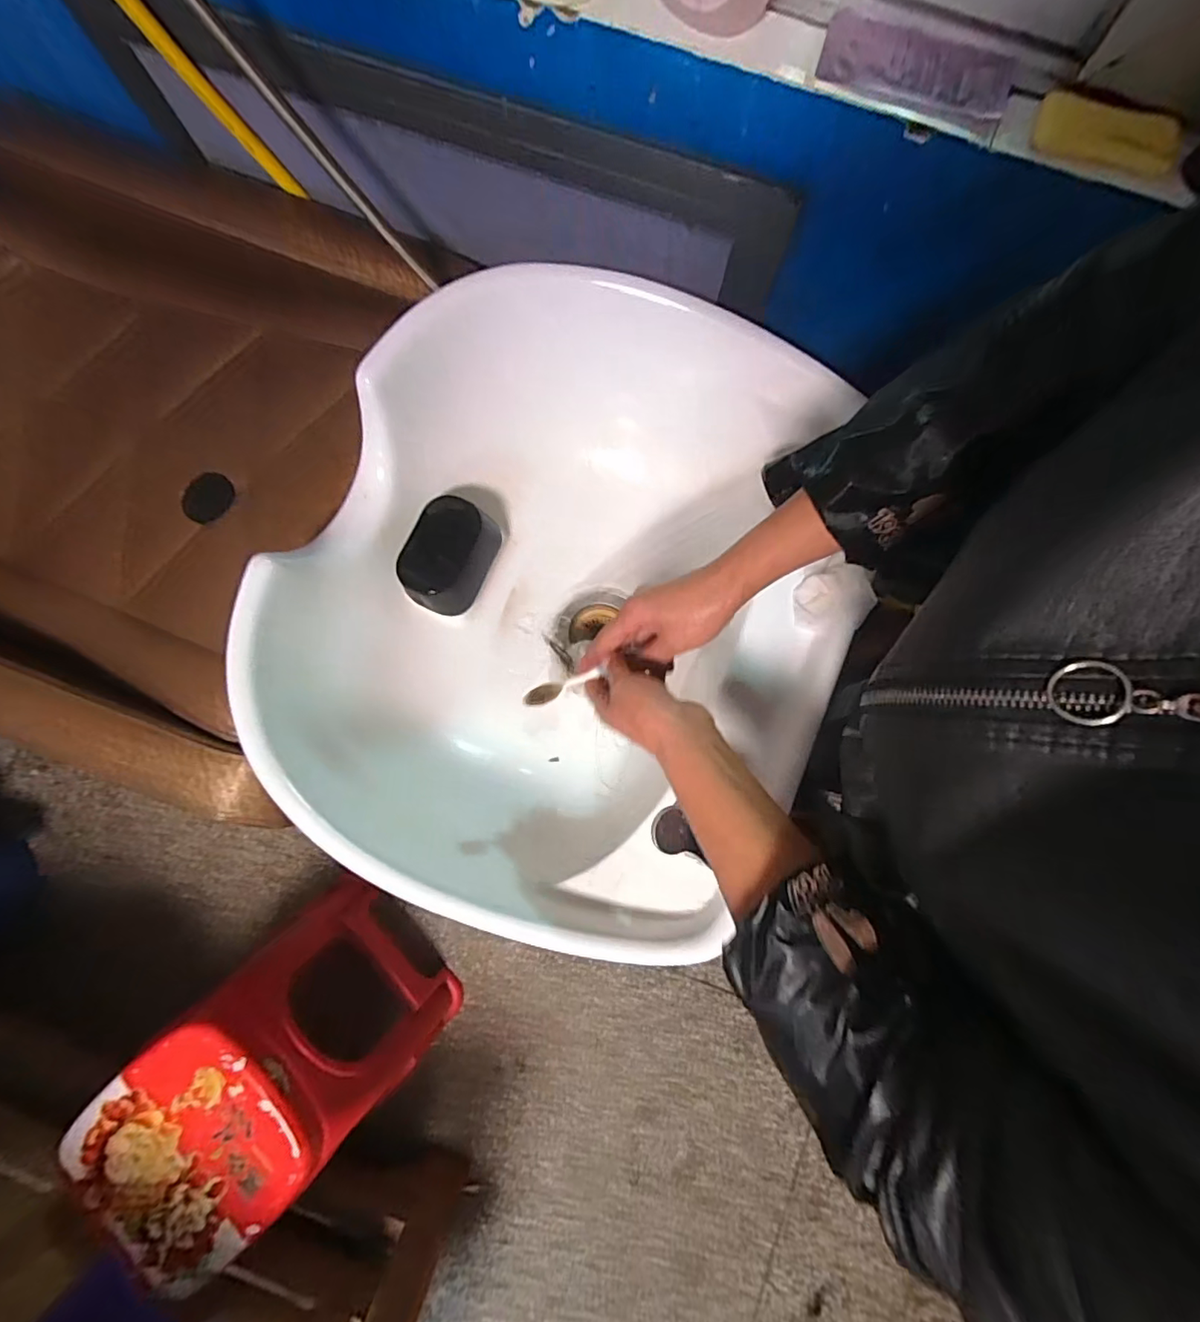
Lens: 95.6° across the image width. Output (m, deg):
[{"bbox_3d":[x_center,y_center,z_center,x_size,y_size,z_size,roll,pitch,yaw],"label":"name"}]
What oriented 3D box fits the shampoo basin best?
[{"bbox_3d":[-0.036,-0.065,0.586,0.496,0.202,0.598,23,83,3],"label":"shampoo basin"}]

